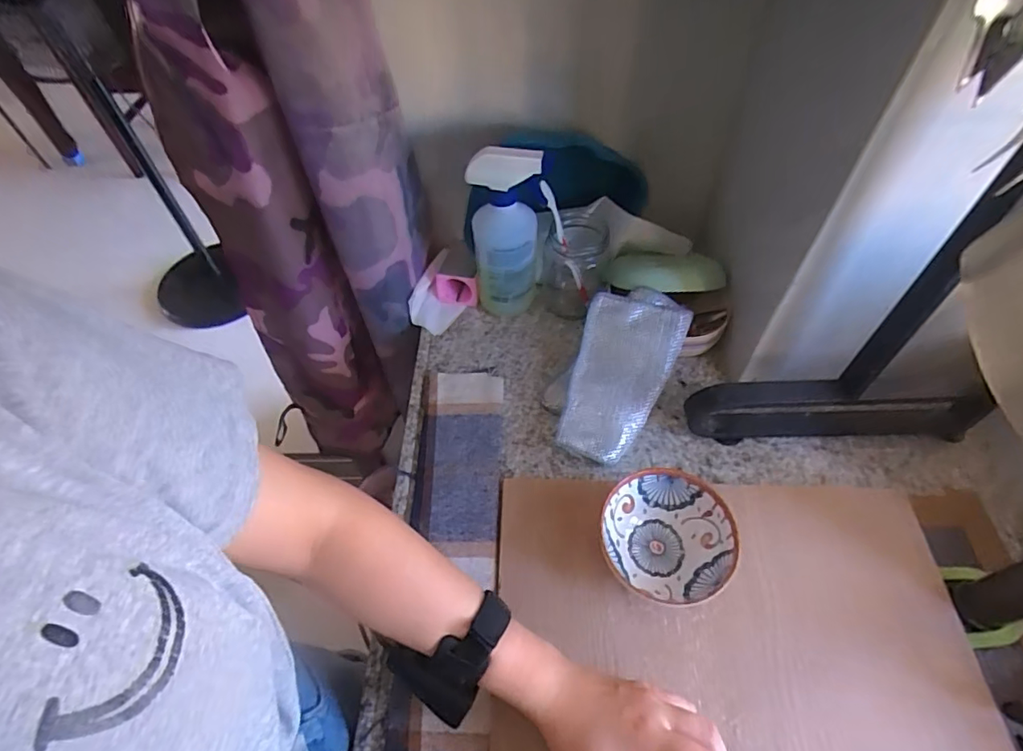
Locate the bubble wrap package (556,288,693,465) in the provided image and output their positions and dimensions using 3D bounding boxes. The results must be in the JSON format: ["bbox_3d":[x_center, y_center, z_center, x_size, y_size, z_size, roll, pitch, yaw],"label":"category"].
[{"bbox_3d":[0.110,-0.005,0.559,0.099,0.025,0.191,22,76,17],"label":"bubble wrap package"}]

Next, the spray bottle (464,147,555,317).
[{"bbox_3d":[-0.001,-0.154,0.600,0.091,0.209,0.061,1,53,2],"label":"spray bottle"}]

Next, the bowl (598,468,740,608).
[{"bbox_3d":[0.133,0.142,0.462,0.106,0.065,0.099,-1,53,1],"label":"bowl"}]

